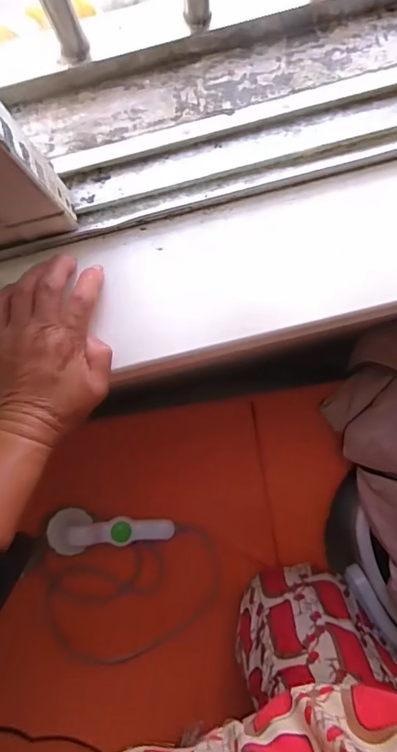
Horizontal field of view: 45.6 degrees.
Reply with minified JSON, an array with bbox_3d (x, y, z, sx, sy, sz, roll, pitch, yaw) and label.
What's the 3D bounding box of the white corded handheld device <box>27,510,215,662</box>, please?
[{"bbox_3d":[-0.121,0.347,0.752,0.298,0.058,0.253,6,92,0],"label":"white corded handheld device"}]

